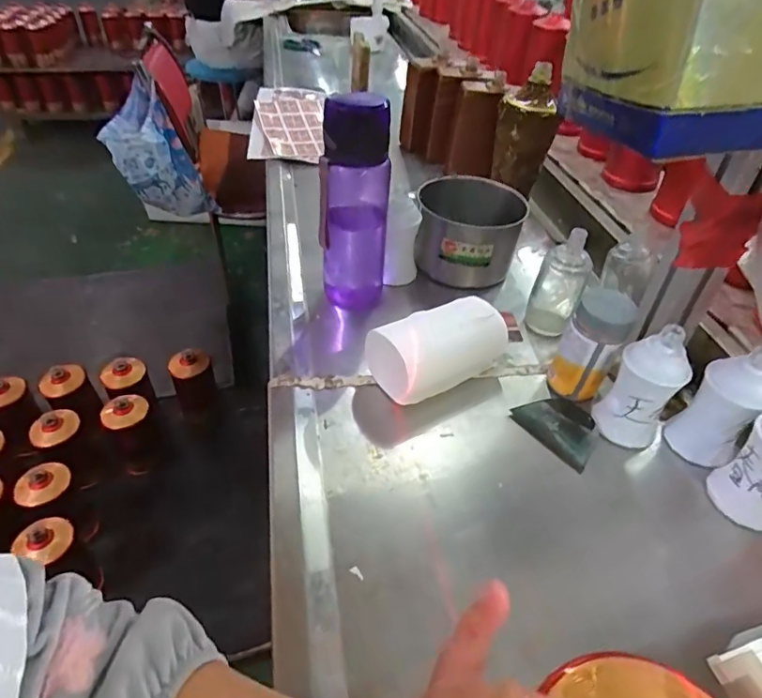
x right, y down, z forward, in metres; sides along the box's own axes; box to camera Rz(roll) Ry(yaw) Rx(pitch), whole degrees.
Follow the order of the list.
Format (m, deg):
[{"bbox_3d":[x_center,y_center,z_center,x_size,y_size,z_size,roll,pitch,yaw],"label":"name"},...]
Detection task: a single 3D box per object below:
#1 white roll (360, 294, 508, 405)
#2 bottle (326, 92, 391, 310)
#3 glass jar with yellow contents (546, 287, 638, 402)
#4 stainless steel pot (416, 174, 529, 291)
[{"bbox_3d":[0.059,0.003,0.531,0.142,0.066,0.066,-22,47,-24],"label":"white roll"},{"bbox_3d":[-0.028,-0.143,0.565,0.074,0.233,0.058,2,42,-1],"label":"bottle"},{"bbox_3d":[0.203,-0.002,0.509,0.053,0.104,0.047,23,46,21],"label":"glass jar with yellow contents"},{"bbox_3d":[0.113,-0.145,0.672,0.131,0.097,0.110,0,42,-2],"label":"stainless steel pot"}]

